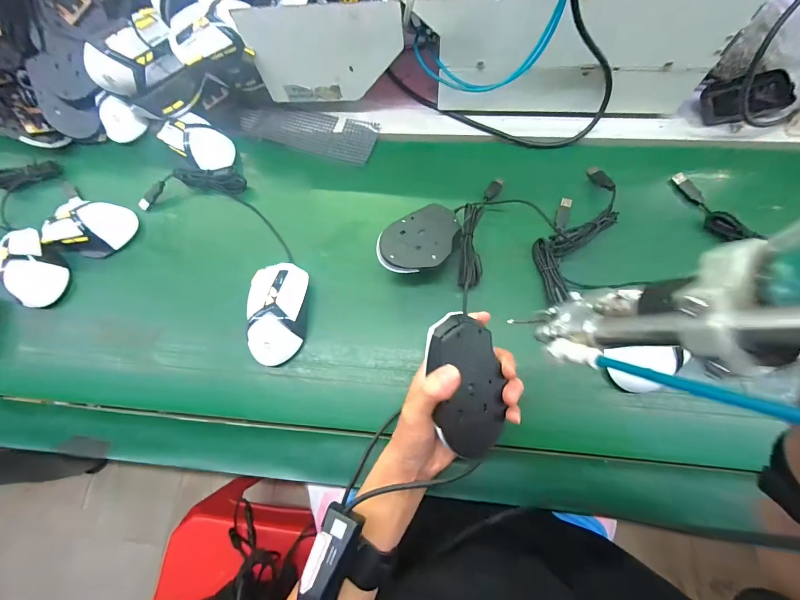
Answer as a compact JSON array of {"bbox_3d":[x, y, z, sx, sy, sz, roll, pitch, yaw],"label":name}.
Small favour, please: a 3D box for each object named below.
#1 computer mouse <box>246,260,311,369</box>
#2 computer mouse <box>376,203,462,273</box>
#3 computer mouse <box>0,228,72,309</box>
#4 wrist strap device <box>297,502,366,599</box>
[{"bbox_3d":[-0.144,0.014,0.404,0.060,0.049,0.120,0,72,3],"label":"computer mouse"},{"bbox_3d":[0.026,-0.068,0.410,0.110,0.048,0.071,-35,74,-8],"label":"computer mouse"},{"bbox_3d":[-0.490,-0.048,0.450,0.067,0.042,0.105,-34,74,-8],"label":"computer mouse"},{"bbox_3d":[-0.057,0.208,0.278,0.031,0.016,0.069,17,72,7],"label":"wrist strap device"}]

